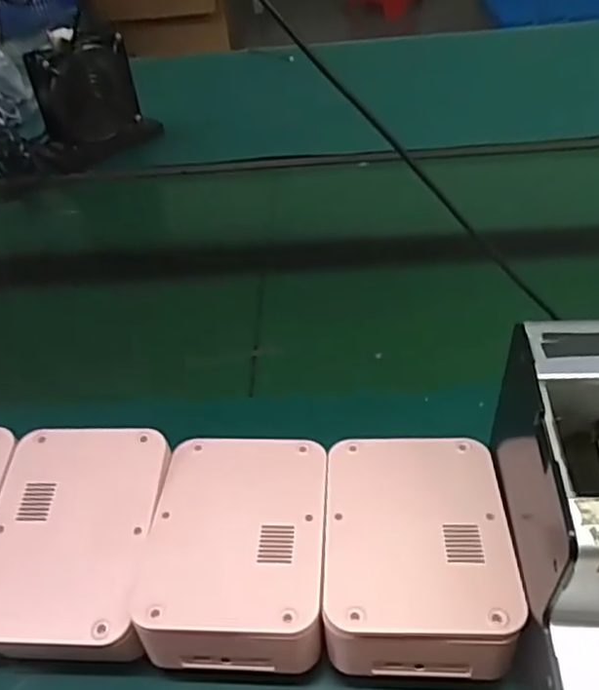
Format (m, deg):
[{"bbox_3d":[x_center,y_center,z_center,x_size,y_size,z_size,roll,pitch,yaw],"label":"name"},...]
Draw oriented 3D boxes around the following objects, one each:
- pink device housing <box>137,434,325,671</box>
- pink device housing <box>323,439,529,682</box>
[{"bbox_3d":[-0.033,0.119,0.379,0.096,0.057,0.131,-1,43,6],"label":"pink device housing"},{"bbox_3d":[0.065,0.117,0.368,0.096,0.064,0.130,-2,42,6],"label":"pink device housing"}]

